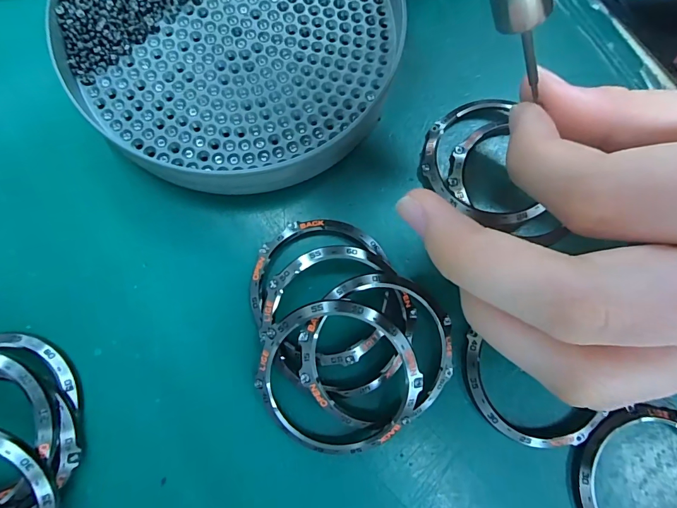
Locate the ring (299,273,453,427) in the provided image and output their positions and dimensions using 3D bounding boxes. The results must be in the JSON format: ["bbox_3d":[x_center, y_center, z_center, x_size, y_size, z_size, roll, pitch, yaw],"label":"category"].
[{"bbox_3d":[0.012,0.029,0.119,0.046,0.004,0.045,1,86,-7],"label":"ring"}]

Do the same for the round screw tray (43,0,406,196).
[{"bbox_3d":[-0.033,-0.081,0.137,0.108,0.019,0.118,0,79,-1],"label":"round screw tray"}]

